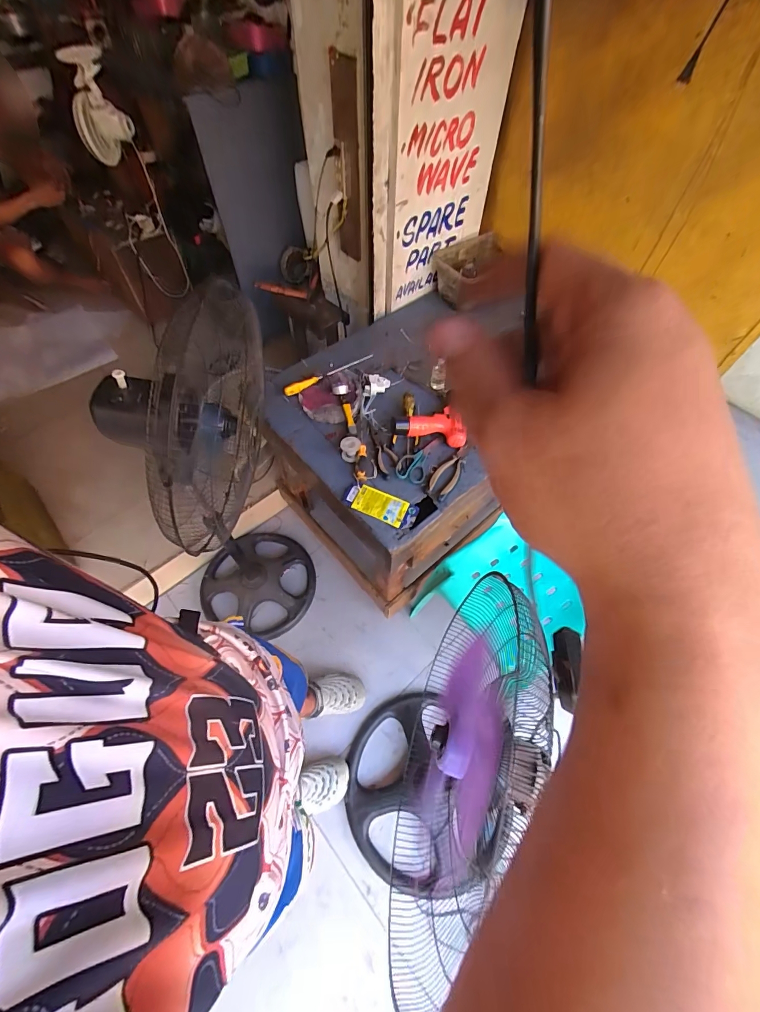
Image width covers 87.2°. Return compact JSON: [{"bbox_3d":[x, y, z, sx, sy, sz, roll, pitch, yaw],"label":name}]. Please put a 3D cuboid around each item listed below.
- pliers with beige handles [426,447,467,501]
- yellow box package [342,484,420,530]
[{"bbox_3d":[0.172,-0.085,1.001,0.060,0.022,0.177,29,63,17],"label":"pliers with beige handles"},{"bbox_3d":[0.001,-0.003,0.953,0.176,0.017,0.071,19,61,12],"label":"yellow box package"}]

